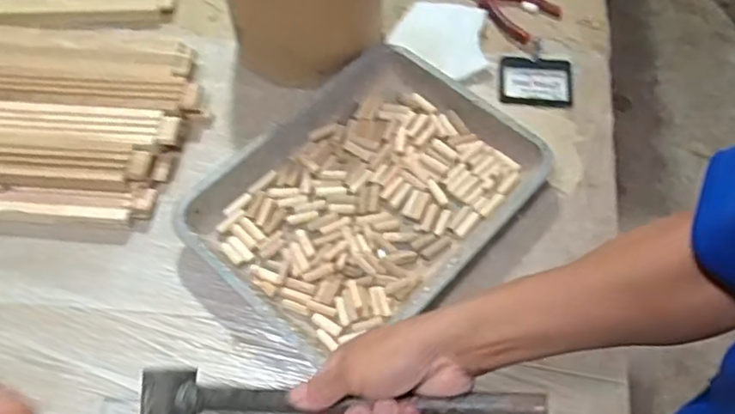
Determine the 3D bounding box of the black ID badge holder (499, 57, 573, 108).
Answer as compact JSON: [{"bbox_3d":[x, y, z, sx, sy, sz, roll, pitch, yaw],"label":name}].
[{"bbox_3d":[0.236,-0.177,0.889,0.100,0.011,0.086,6,60,3],"label":"black ID badge holder"}]

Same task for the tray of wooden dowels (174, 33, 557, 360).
[{"bbox_3d":[-0.002,-0.022,0.768,0.303,0.048,0.386,38,66,19],"label":"tray of wooden dowels"}]

